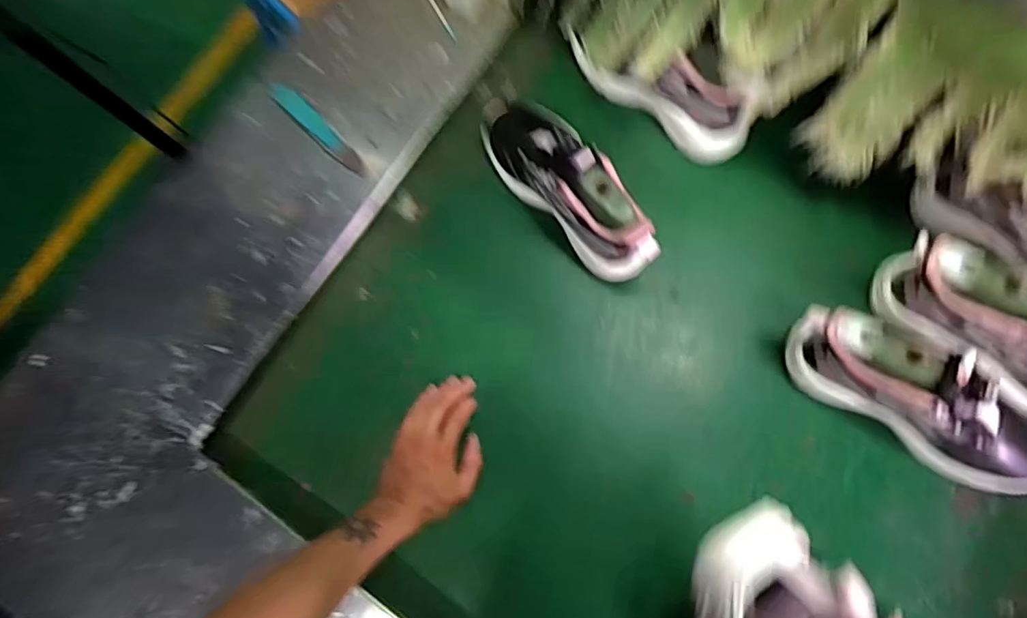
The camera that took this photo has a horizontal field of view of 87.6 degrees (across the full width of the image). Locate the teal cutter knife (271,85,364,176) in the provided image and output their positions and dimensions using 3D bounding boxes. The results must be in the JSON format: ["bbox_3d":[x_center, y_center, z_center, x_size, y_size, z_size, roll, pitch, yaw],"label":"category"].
[{"bbox_3d":[-0.244,-0.225,0.660,0.027,0.009,0.169,-44,81,-7],"label":"teal cutter knife"}]

